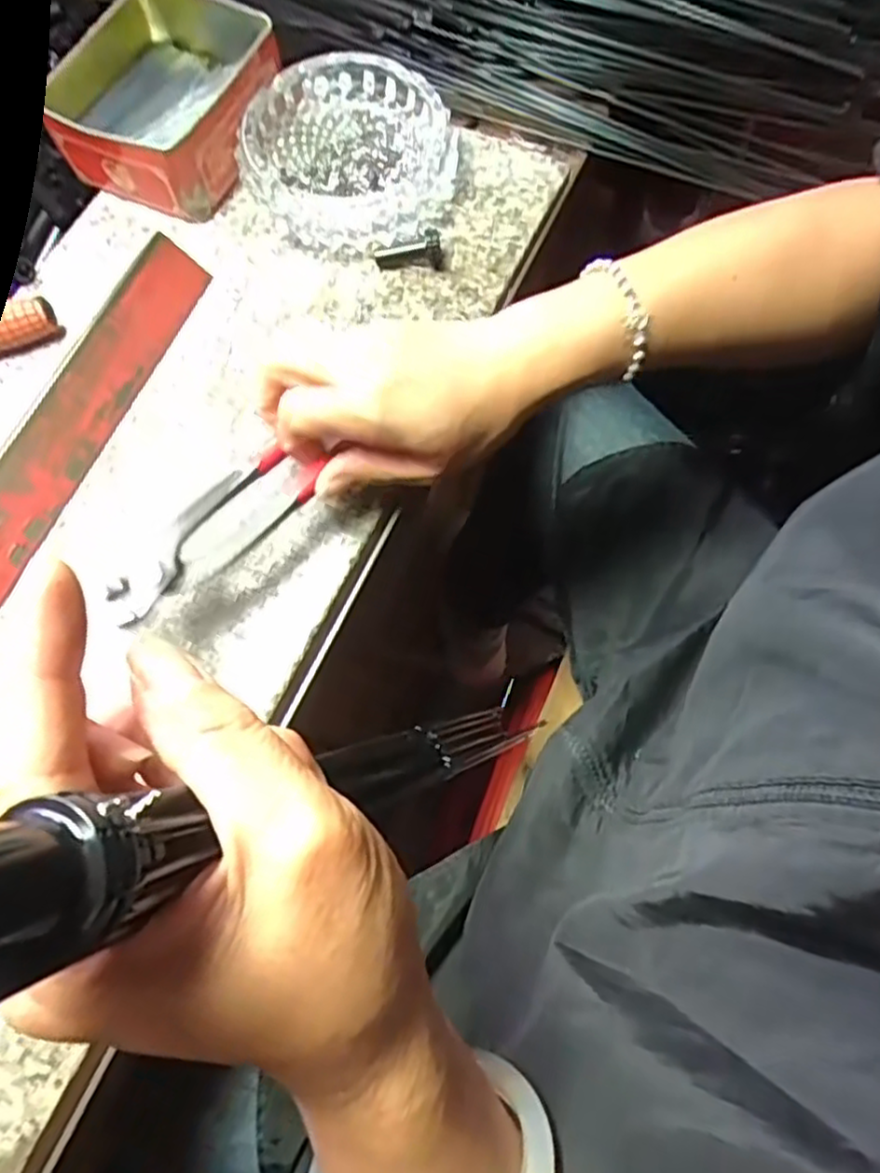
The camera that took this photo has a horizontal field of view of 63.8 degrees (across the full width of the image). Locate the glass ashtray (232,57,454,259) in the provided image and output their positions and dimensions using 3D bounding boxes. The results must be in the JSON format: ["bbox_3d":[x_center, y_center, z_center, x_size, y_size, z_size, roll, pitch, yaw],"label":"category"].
[{"bbox_3d":[-0.055,-0.253,0.413,0.116,0.034,0.116,-17,70,-5],"label":"glass ashtray"}]

